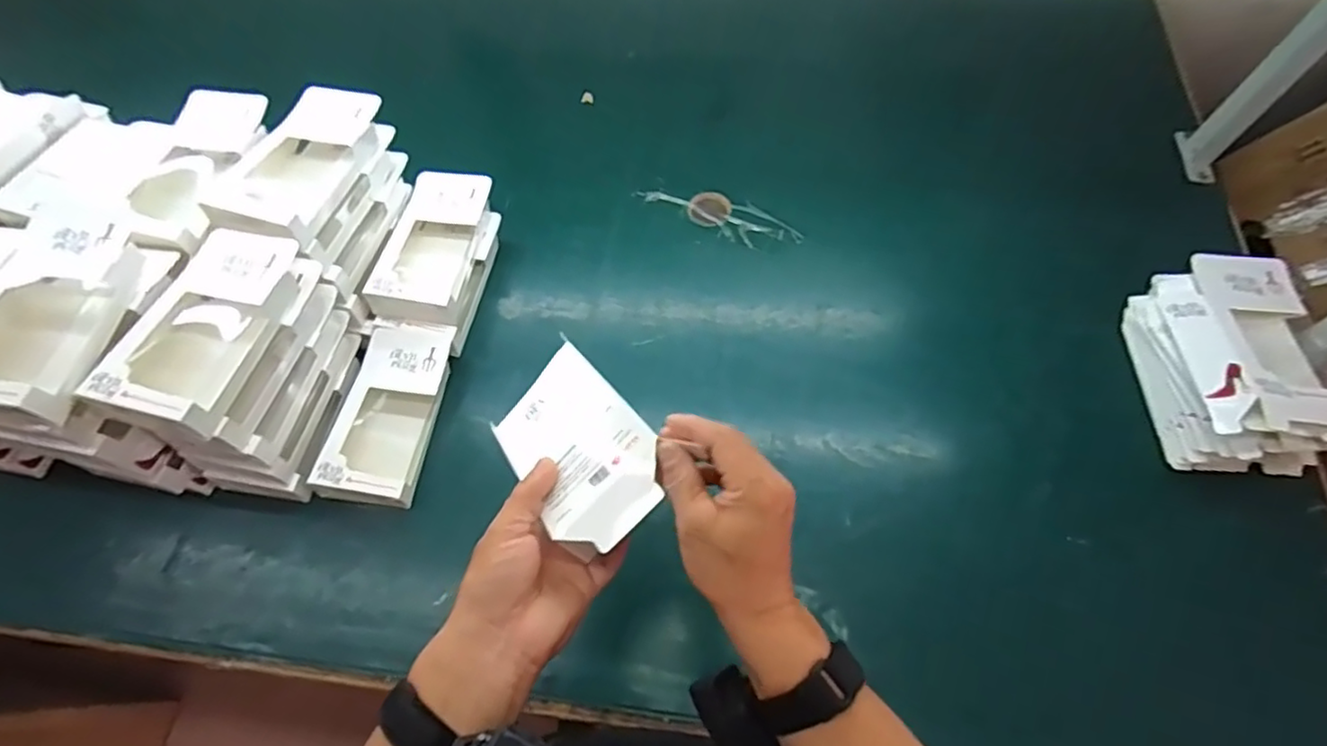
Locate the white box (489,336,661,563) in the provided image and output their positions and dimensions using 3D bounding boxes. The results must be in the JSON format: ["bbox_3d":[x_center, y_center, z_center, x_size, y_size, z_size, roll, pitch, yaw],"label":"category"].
[{"bbox_3d":[-0.063,0.052,0.447,0.093,0.012,0.164,-48,46,1],"label":"white box"}]

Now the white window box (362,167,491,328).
[{"bbox_3d":[-0.274,-0.153,0.748,0.100,0.041,0.195,7,64,6],"label":"white window box"}]

